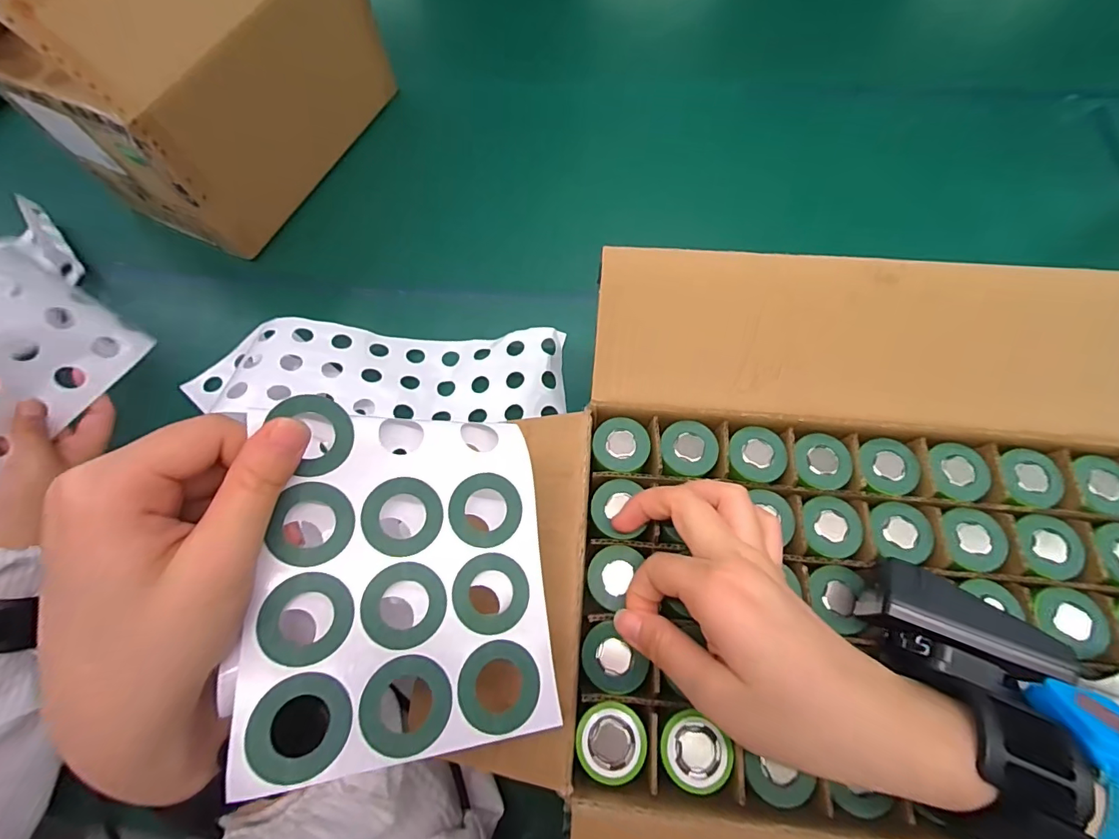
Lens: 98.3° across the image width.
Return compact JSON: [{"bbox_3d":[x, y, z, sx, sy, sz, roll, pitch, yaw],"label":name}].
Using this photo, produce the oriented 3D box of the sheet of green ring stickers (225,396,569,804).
[{"bbox_3d":[-0.058,0.059,0.188,0.107,0.015,0.126,1,71,-19],"label":"sheet of green ring stickers"}]

